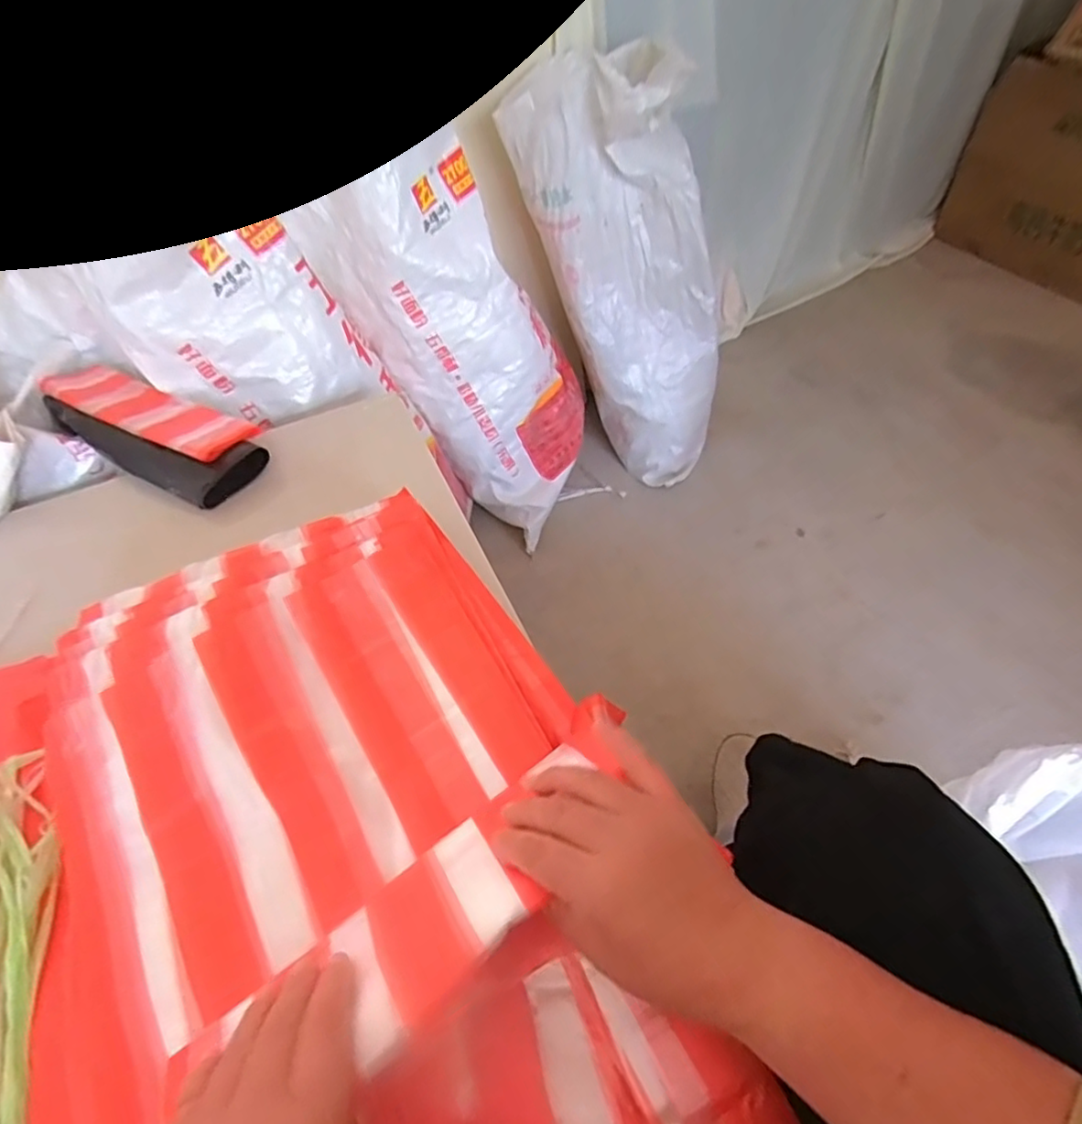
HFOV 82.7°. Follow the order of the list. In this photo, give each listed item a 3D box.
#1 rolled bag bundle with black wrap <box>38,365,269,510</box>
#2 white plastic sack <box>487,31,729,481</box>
[{"bbox_3d":[-0.465,-0.162,0.718,0.310,0.050,0.109,23,59,13],"label":"rolled bag bundle with black wrap"},{"bbox_3d":[0.175,-0.458,1.055,0.238,0.705,0.202,9,53,32],"label":"white plastic sack"}]

